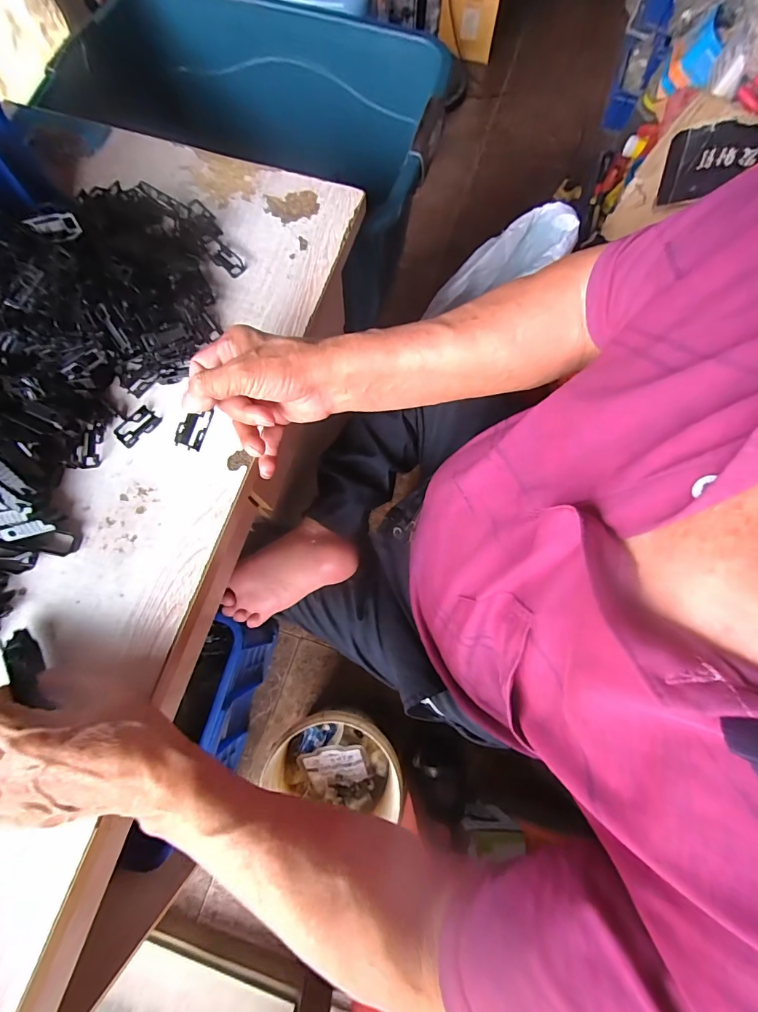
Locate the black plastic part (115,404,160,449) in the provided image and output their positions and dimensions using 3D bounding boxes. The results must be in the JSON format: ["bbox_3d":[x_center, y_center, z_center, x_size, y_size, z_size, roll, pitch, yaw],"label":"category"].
[{"bbox_3d":[-0.225,-0.075,0.387,0.024,0.008,0.039,41,77,9],"label":"black plastic part"}]

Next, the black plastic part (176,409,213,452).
[{"bbox_3d":[-0.151,-0.064,0.333,0.021,0.015,0.035,18,75,4],"label":"black plastic part"}]

